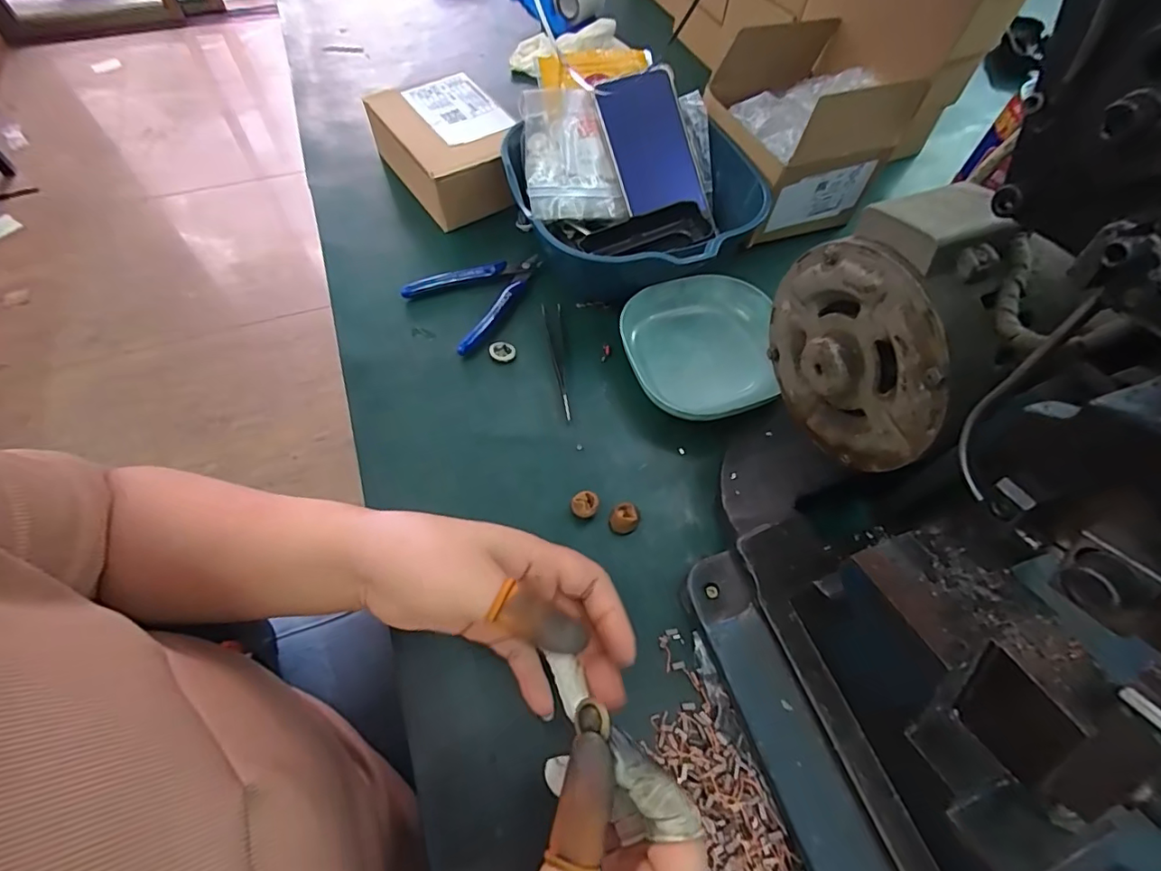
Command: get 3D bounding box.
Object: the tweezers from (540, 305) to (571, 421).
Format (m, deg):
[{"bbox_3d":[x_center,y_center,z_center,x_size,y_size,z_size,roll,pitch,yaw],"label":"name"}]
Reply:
[{"bbox_3d":[-0.016,-0.062,0.432,0.016,0.014,0.117,-9,61,-5],"label":"tweezers"}]

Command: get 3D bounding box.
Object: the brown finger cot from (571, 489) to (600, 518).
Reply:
[{"bbox_3d":[0.003,0.048,0.366,0.018,0.015,0.022,7,61,2],"label":"brown finger cot"}]

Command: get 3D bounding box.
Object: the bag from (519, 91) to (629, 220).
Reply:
[{"bbox_3d":[-0.013,-0.243,0.467,0.082,0.016,0.114,-18,95,-12],"label":"bag"}]

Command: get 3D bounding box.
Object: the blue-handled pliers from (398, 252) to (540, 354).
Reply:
[{"bbox_3d":[-0.083,-0.127,0.457,0.111,0.013,0.086,-38,69,-21],"label":"blue-handled pliers"}]

